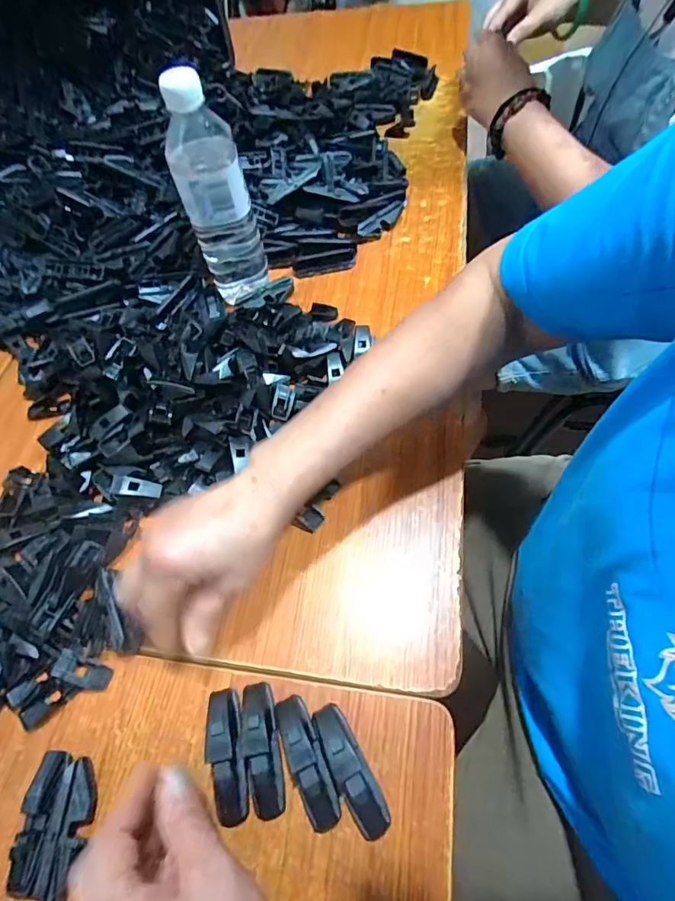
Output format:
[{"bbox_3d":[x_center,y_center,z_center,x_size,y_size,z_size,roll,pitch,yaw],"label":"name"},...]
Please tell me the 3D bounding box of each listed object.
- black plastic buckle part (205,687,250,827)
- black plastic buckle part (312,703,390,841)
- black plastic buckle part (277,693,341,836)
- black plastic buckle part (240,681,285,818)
[{"bbox_3d":[-0.073,0.200,0.307,0.023,0.027,0.077,-11,59,0],"label":"black plastic buckle part"},{"bbox_3d":[0.008,0.203,0.296,0.021,0.023,0.077,-26,60,-9],"label":"black plastic buckle part"},{"bbox_3d":[-0.020,0.200,0.301,0.022,0.022,0.076,-22,60,-7],"label":"black plastic buckle part"},{"bbox_3d":[-0.050,0.195,0.305,0.022,0.024,0.077,-13,59,-2],"label":"black plastic buckle part"}]

